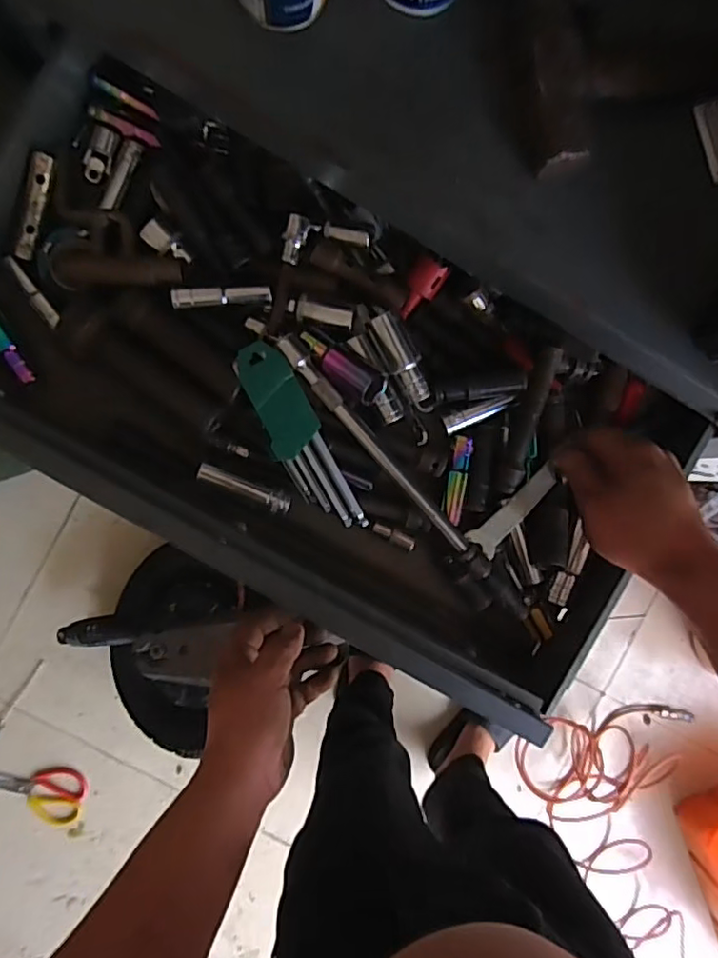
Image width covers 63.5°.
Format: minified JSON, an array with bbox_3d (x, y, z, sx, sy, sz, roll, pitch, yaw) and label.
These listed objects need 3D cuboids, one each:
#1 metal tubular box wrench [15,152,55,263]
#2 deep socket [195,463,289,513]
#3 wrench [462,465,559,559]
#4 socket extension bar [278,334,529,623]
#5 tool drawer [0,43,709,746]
[{"bbox_3d":[-0.267,-0.223,0.476,0.014,0.011,0.084,25,110,-4],"label":"metal tubular box wrench"},{"bbox_3d":[-0.096,0.009,0.485,0.078,0.013,0.015,22,89,-4],"label":"deep socket"},{"bbox_3d":[0.134,0.027,0.500,0.027,0.009,0.091,44,93,-4],"label":"wrench"},{"bbox_3d":[0.036,0.007,0.491,0.029,0.024,0.305,-41,93,-2],"label":"socket extension bar"},{"bbox_3d":[-0.041,-0.062,0.483,0.593,0.078,0.331,30,89,-4],"label":"tool drawer"}]

